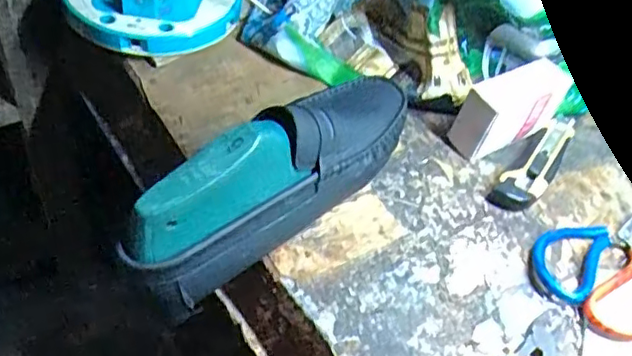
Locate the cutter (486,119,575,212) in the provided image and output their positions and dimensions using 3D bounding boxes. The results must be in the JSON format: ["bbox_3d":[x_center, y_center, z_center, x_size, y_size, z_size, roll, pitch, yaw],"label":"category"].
[{"bbox_3d":[0.213,-0.019,0.570,0.035,0.015,0.151,35,52,22],"label":"cutter"}]

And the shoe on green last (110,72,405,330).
[{"bbox_3d":[-0.027,-0.009,0.468,0.081,0.101,0.271,37,52,26],"label":"shoe on green last"}]

